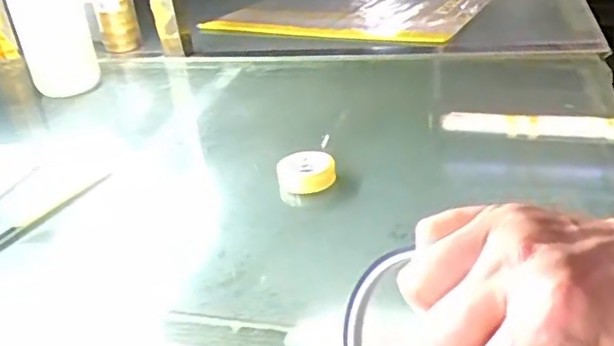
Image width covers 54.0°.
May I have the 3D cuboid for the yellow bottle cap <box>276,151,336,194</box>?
[{"bbox_3d":[-0.002,0.000,0.456,0.042,0.019,0.033,-10,28,-8],"label":"yellow bottle cap"}]

